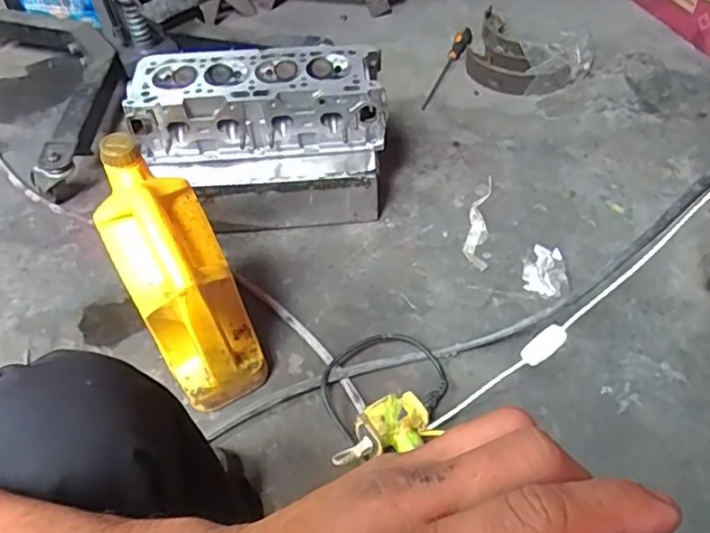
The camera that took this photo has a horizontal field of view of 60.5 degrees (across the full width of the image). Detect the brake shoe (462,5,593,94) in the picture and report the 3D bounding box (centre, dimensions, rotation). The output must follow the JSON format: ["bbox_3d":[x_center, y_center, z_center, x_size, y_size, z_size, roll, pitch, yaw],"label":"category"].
[{"bbox_3d":[0.361,-0.467,1.338,0.284,0.064,0.226,30,59,25],"label":"brake shoe"}]

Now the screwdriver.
[{"bbox_3d":[0.210,-0.445,1.363,0.037,0.028,0.294,16,54,16],"label":"screwdriver"}]

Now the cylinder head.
[{"bbox_3d":[-0.154,-0.245,1.017,0.401,0.148,0.194,-6,49,-1],"label":"cylinder head"}]

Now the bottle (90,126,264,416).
[{"bbox_3d":[-0.232,0.023,0.811,0.121,0.304,0.236,-26,54,-16],"label":"bottle"}]

